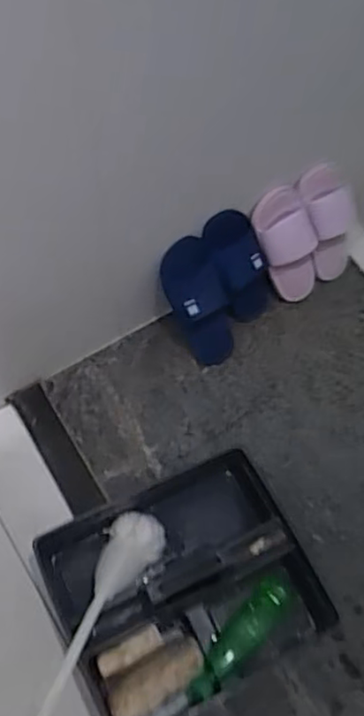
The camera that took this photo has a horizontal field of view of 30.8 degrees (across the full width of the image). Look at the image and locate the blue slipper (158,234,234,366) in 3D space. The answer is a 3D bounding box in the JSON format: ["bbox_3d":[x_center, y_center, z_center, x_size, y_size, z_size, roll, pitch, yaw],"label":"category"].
[{"bbox_3d":[0.033,-0.094,1.208,0.097,0.256,0.073,-29,34,-14],"label":"blue slipper"}]

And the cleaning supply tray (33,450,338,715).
[{"bbox_3d":[0.005,0.349,1.018,0.369,0.180,0.318,-23,68,-12],"label":"cleaning supply tray"}]

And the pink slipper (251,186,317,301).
[{"bbox_3d":[0.199,-0.198,1.254,0.105,0.241,0.058,-29,33,-14],"label":"pink slipper"}]

